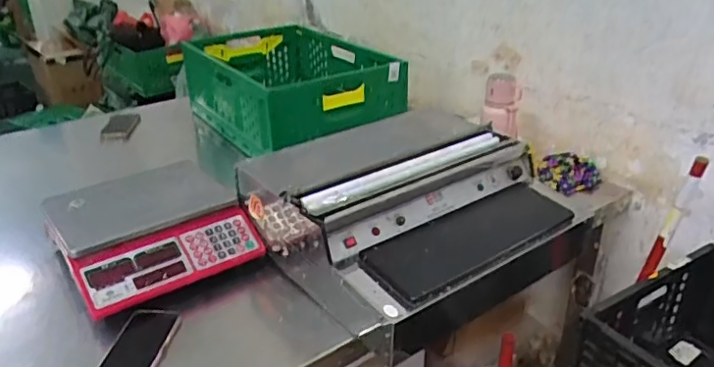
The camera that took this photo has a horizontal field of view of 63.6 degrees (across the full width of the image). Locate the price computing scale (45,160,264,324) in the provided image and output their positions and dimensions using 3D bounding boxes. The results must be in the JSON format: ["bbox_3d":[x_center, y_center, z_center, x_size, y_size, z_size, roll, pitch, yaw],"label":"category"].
[{"bbox_3d":[-0.370,0.087,1.047,0.322,0.118,0.265,-15,30,-27],"label":"price computing scale"}]

